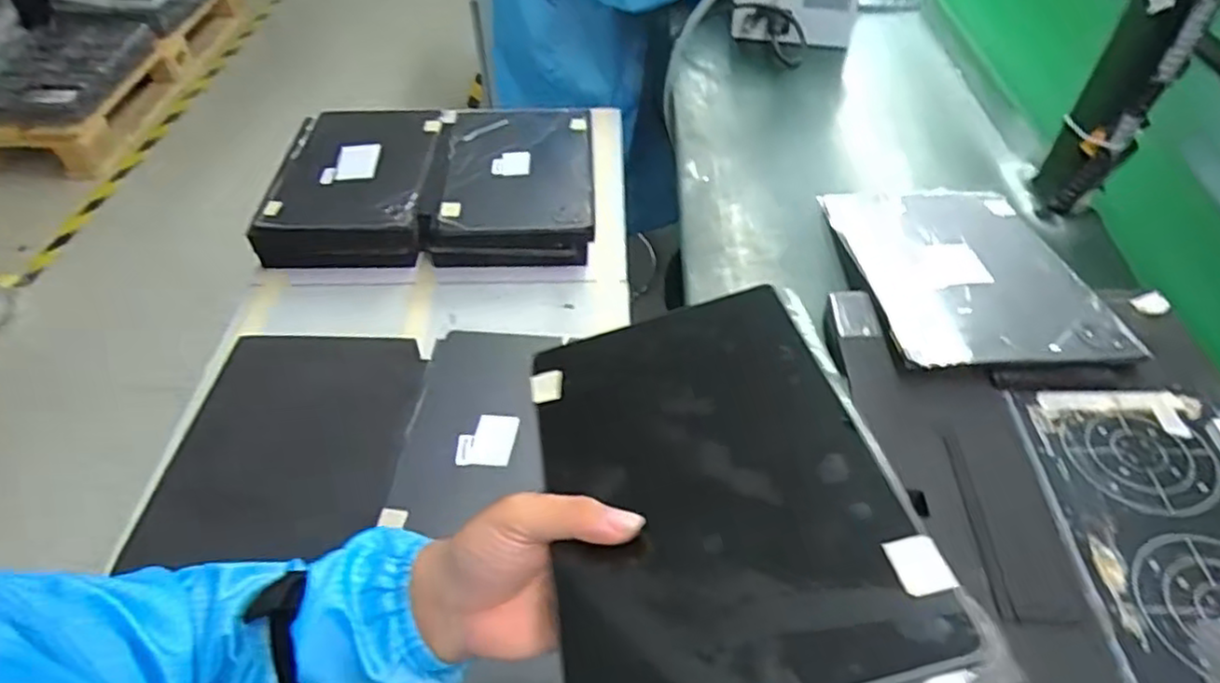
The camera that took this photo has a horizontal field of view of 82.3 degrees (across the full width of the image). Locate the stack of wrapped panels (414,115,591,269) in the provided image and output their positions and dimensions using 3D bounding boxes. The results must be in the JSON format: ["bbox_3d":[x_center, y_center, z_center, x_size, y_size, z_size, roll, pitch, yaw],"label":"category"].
[{"bbox_3d":[-0.122,-0.206,0.884,0.193,0.068,0.260,-2,48,-1],"label":"stack of wrapped panels"}]

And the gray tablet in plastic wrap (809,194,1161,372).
[{"bbox_3d":[0.297,-0.068,0.600,0.176,0.015,0.262,-1,38,-1],"label":"gray tablet in plastic wrap"}]

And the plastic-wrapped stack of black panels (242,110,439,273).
[{"bbox_3d":[-0.313,-0.200,0.878,0.195,0.063,0.245,-3,48,-2],"label":"plastic-wrapped stack of black panels"}]

